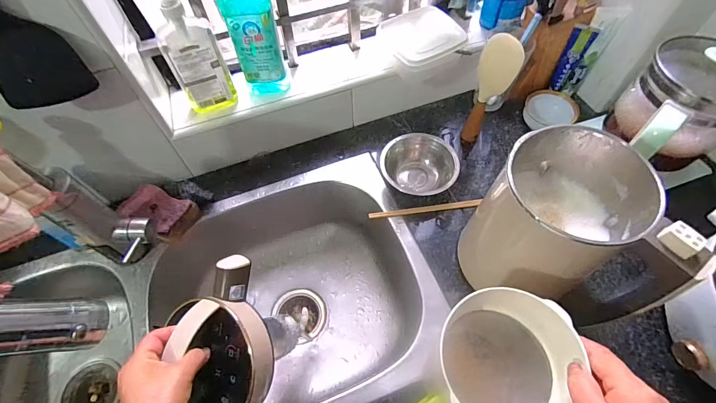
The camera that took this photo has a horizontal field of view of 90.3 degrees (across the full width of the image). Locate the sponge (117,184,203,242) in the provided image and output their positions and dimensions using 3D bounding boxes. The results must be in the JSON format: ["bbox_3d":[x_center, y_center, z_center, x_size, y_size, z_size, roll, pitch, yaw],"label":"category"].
[{"bbox_3d":[-0.349,0.017,0.624,0.125,0.048,0.074,23,62,15],"label":"sponge"}]

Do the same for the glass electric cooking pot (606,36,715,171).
[{"bbox_3d":[0.484,-0.143,0.538,0.193,0.174,0.139,-36,64,-19],"label":"glass electric cooking pot"}]

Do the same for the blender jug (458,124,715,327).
[{"bbox_3d":[0.261,0.034,0.475,0.185,0.249,0.153,20,61,13],"label":"blender jug"}]

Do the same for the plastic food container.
[{"bbox_3d":[0.116,-0.290,0.658,0.120,0.068,0.130,-17,60,-9],"label":"plastic food container"}]

